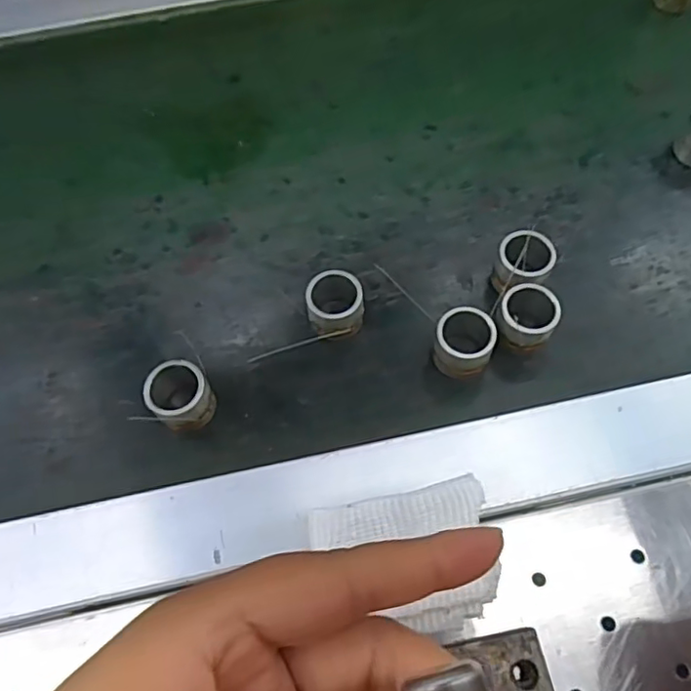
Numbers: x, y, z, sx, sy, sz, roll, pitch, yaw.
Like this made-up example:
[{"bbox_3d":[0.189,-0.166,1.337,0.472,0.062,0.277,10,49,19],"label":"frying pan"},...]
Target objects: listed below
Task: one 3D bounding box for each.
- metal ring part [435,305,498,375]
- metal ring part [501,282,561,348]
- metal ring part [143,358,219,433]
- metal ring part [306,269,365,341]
[{"bbox_3d":[0.051,0.000,0.259,0.024,0.024,0.025,23,67,12],"label":"metal ring part"},{"bbox_3d":[0.080,-0.011,0.263,0.025,0.027,0.024,23,67,12],"label":"metal ring part"},{"bbox_3d":[-0.070,0.023,0.256,0.028,0.022,0.025,37,71,18],"label":"metal ring part"},{"bbox_3d":[-0.005,-0.020,0.272,0.024,0.024,0.028,-10,65,-3],"label":"metal ring part"}]

